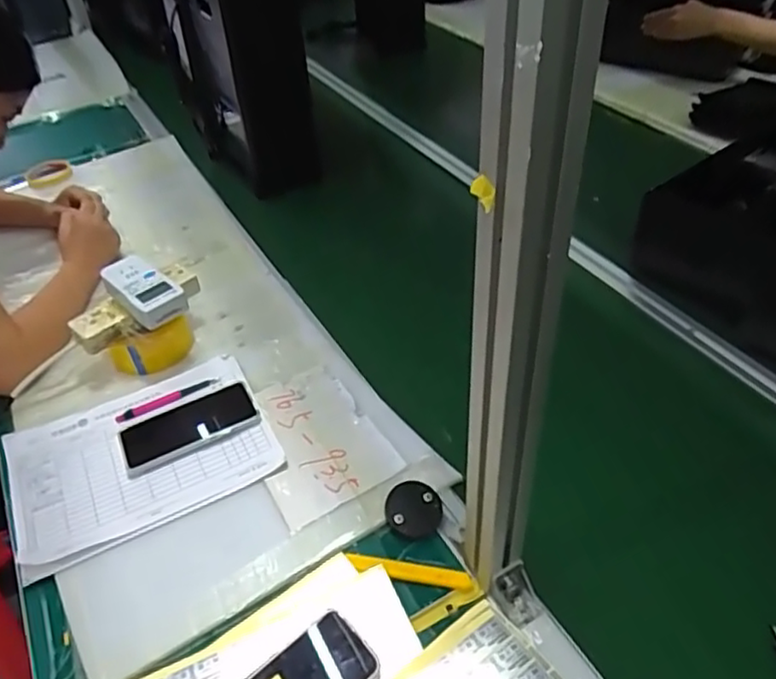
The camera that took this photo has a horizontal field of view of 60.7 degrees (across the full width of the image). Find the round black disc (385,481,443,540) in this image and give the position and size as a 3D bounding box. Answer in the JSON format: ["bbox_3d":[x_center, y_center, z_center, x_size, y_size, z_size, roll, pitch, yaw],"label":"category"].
[{"bbox_3d":[0.028,0.180,0.702,0.060,0.015,0.060,4,57,-6],"label":"round black disc"}]

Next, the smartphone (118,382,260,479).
[{"bbox_3d":[-0.240,0.103,0.797,0.159,0.010,0.084,-21,46,-16],"label":"smartphone"}]

